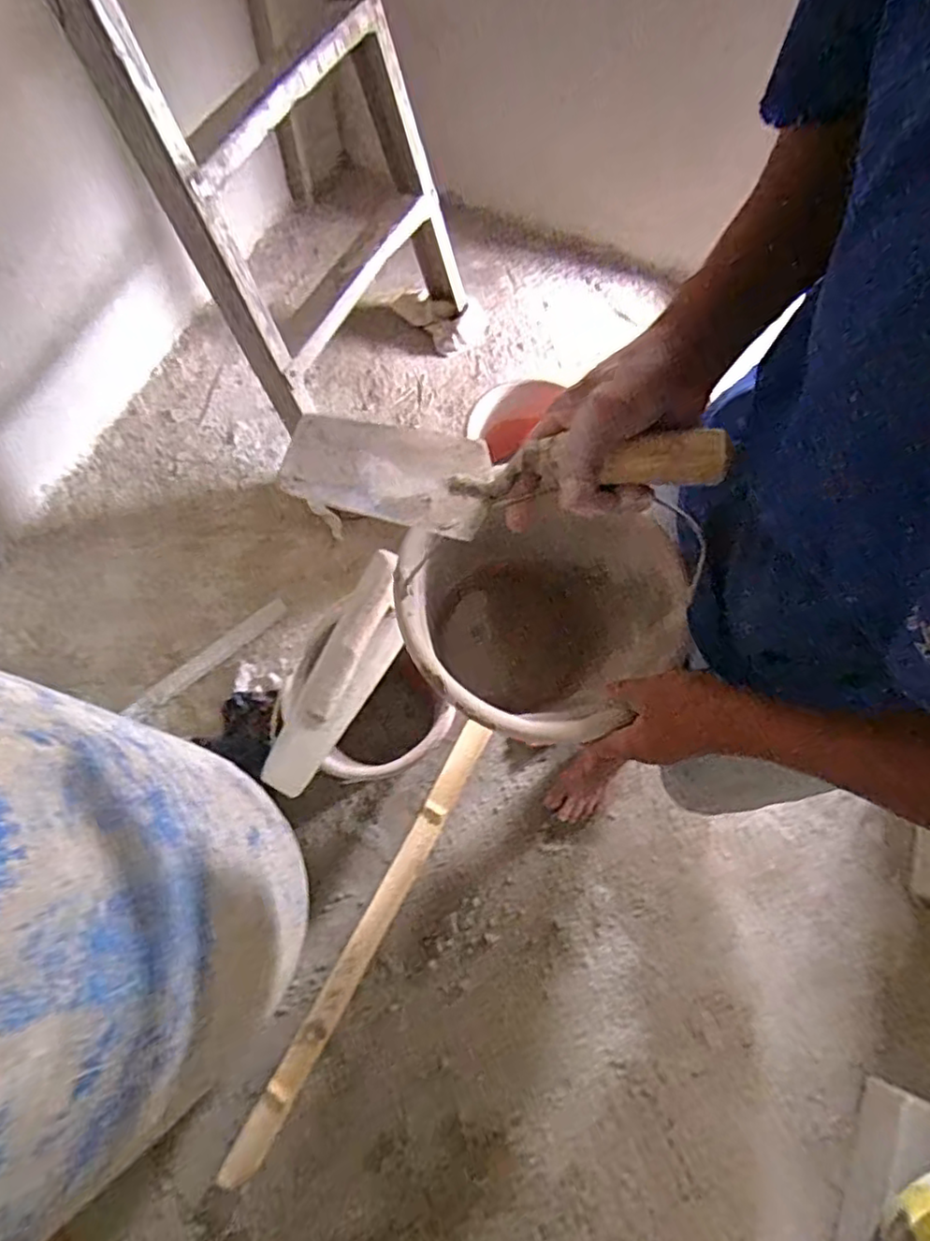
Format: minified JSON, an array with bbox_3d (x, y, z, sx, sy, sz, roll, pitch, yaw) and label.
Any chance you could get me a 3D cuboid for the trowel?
[{"bbox_3d":[0.021,-0.102,0.436,0.280,0.064,0.086,2,69,14],"label":"trowel"}]

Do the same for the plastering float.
[{"bbox_3d":[-0.195,0.083,1.028,0.111,0.061,0.400,25,71,7],"label":"plastering float"}]

